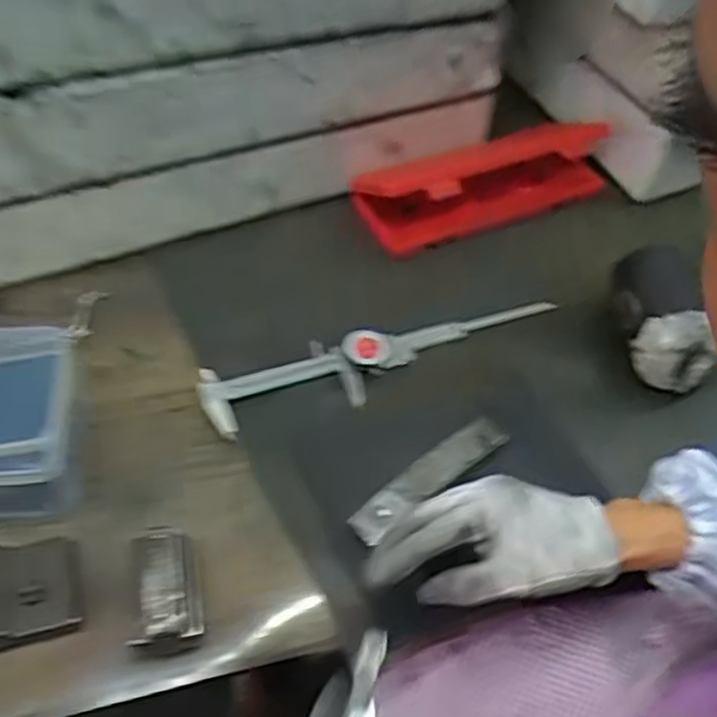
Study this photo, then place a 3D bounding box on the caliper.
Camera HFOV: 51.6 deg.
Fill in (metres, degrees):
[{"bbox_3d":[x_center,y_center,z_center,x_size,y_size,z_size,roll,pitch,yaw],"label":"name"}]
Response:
[{"bbox_3d":[0.030,0.001,0.633,0.322,0.021,0.060,-14,55,-15],"label":"caliper"}]

